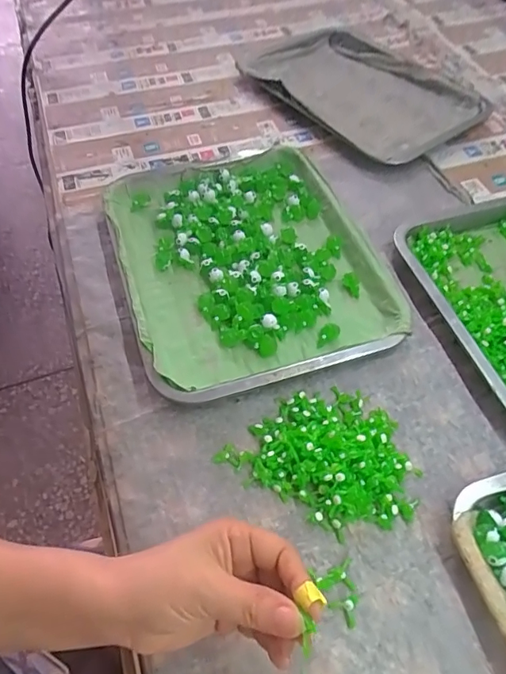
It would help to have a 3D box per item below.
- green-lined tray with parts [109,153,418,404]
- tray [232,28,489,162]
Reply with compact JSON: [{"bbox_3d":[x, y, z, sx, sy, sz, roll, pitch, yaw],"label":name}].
[{"bbox_3d":[-0.011,-0.086,0.502,0.242,0.028,0.313,-17,57,-10],"label":"green-lined tray with parts"},{"bbox_3d":[0.147,-0.347,0.677,0.328,0.032,0.203,38,64,24],"label":"tray"}]

